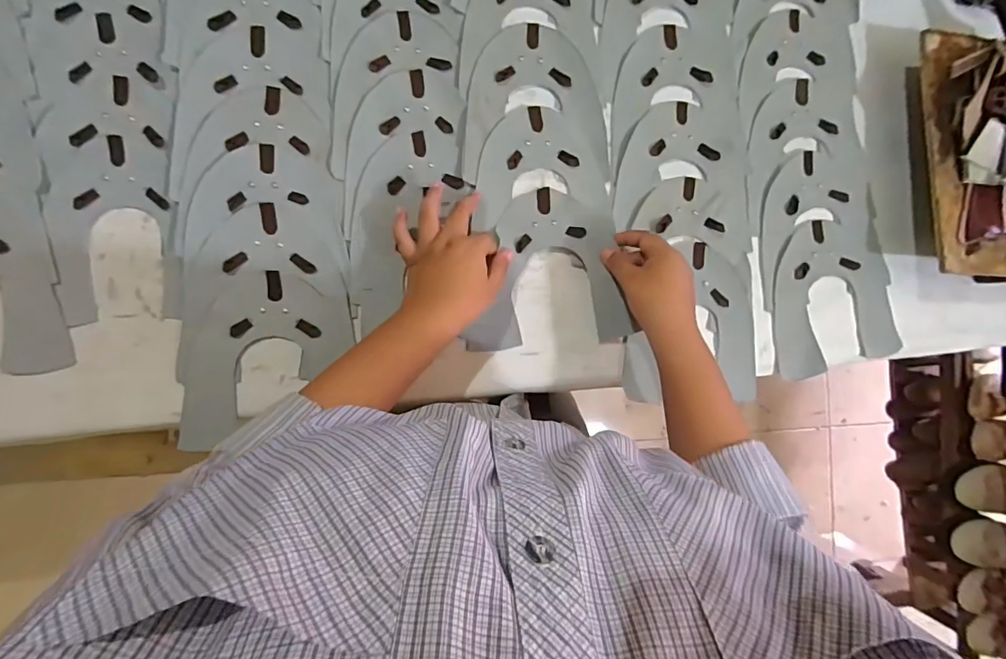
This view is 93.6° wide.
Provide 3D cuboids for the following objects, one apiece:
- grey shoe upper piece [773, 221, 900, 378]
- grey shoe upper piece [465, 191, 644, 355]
[{"bbox_3d":[0.361,-0.038,0.522,0.148,0.008,0.159,-13,91,-9],"label":"grey shoe upper piece"},{"bbox_3d":[0.046,-0.063,0.476,0.167,0.016,0.155,-4,89,-9],"label":"grey shoe upper piece"}]

